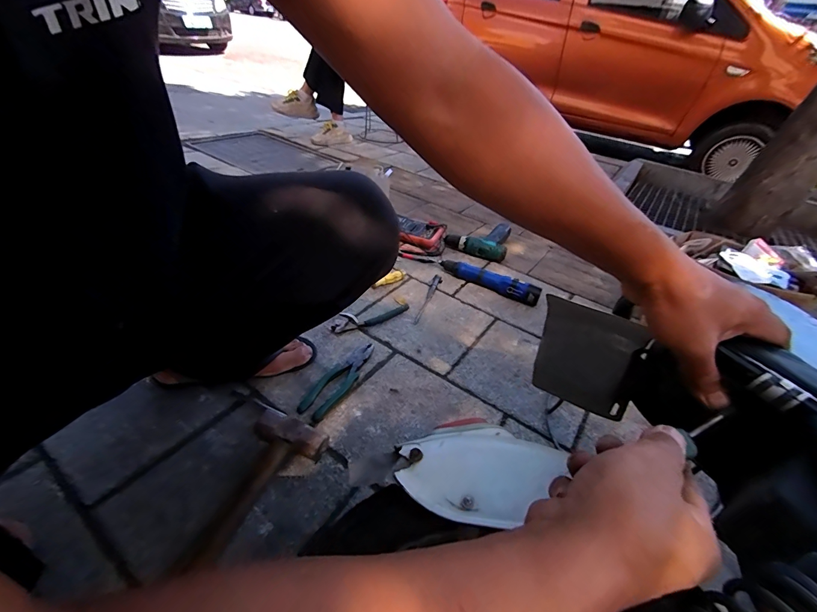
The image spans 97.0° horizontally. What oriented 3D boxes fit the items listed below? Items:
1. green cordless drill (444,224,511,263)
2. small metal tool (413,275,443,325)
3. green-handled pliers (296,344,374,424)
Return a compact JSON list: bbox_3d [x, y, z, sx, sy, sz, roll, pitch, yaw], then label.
[{"bbox_3d":[0.222,-0.217,1.157,0.190,0.056,0.183,15,38,10],"label":"green cordless drill"},{"bbox_3d":[0.053,-0.021,0.906,0.023,0.019,0.214,14,38,10],"label":"small metal tool"},{"bbox_3d":[-0.124,0.133,0.676,0.048,0.023,0.201,22,40,19],"label":"green-handled pliers"}]

